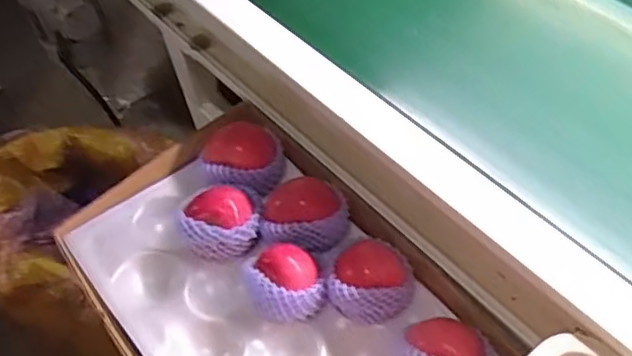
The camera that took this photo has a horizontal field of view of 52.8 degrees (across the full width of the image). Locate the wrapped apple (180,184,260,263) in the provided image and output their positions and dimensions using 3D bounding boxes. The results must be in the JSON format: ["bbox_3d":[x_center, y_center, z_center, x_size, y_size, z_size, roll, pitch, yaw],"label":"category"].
[{"bbox_3d":[-0.120,0.048,0.780,0.086,0.072,0.086,-3,54,4],"label":"wrapped apple"}]

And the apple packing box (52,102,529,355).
[{"bbox_3d":[-0.062,0.122,0.741,0.308,0.087,0.474,-37,59,-20],"label":"apple packing box"}]

